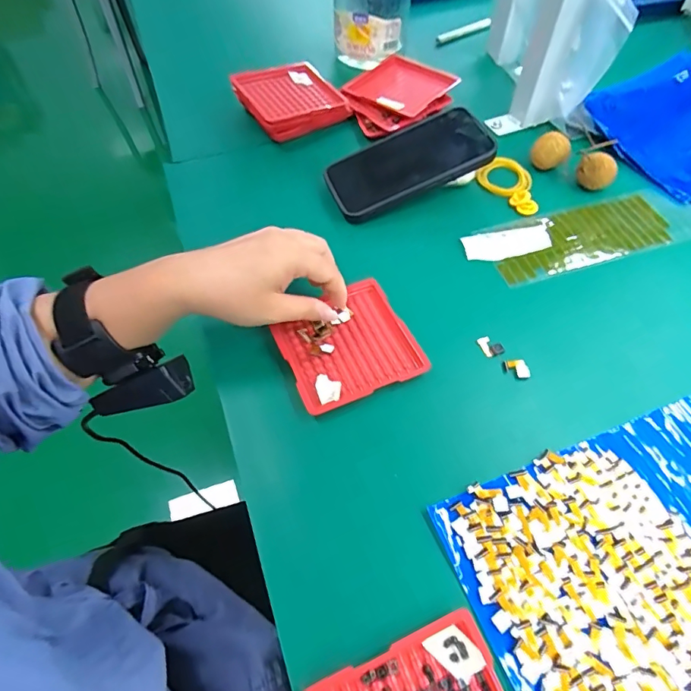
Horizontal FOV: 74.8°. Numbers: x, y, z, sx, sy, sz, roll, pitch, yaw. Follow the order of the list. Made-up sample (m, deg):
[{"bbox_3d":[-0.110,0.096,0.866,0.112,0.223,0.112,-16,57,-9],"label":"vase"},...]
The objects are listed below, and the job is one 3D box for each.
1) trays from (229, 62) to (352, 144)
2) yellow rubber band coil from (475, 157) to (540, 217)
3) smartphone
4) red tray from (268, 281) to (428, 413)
[{"bbox_3d":[-0.058,-0.281,0.515,0.110,0.026,0.101,-24,61,-15],"label":"trays"},{"bbox_3d":[0.177,-0.168,0.467,0.053,0.013,0.072,-35,64,-20],"label":"yellow rubber band coil"},{"bbox_3d":[0.060,-0.179,0.446,0.156,0.011,0.085,-27,60,1],"label":"smartphone"},{"bbox_3d":[0.001,-0.001,0.358,0.099,0.008,0.096,-20,58,-16],"label":"red tray"}]

